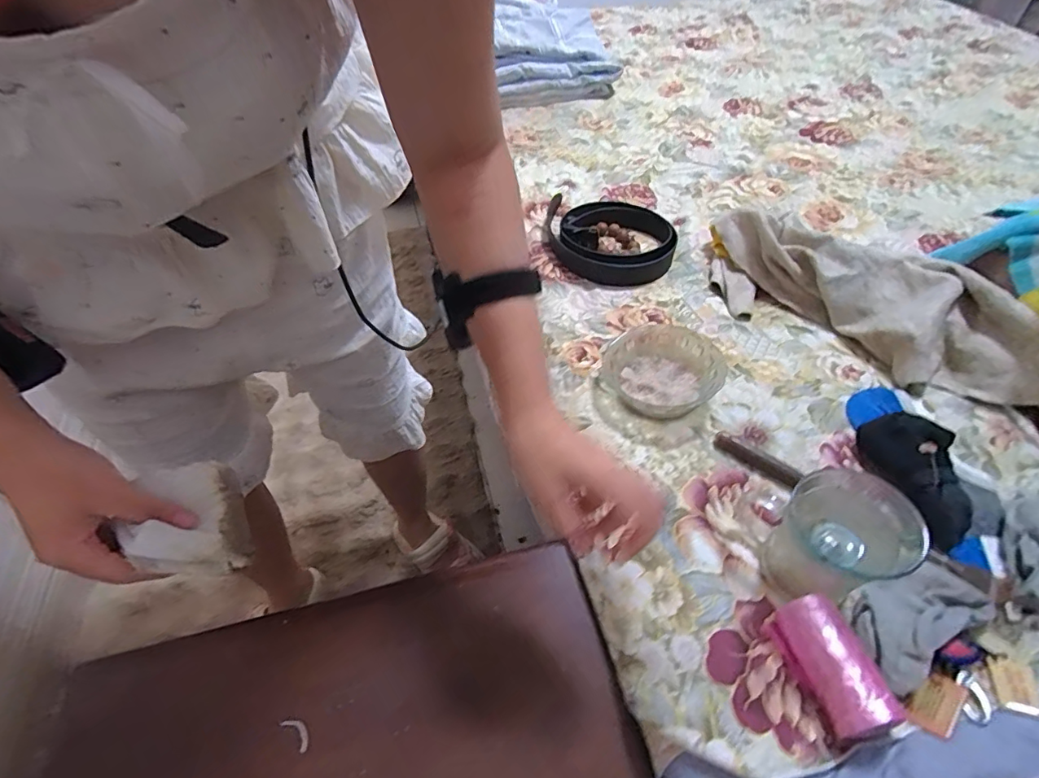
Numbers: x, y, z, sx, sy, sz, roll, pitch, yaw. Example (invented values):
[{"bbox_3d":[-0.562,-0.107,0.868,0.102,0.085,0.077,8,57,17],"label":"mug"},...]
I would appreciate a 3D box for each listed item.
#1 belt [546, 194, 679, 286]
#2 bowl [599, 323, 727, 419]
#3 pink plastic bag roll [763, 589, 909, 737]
[{"bbox_3d":[0.138,-0.243,0.771,0.193,0.027,0.206,-1,49,1],"label":"belt"},{"bbox_3d":[0.161,-0.021,0.577,0.117,0.037,0.125,-1,49,1],"label":"bowl"},{"bbox_3d":[0.235,0.207,0.378,0.050,0.037,0.092,-16,51,-11],"label":"pink plastic bag roll"}]

